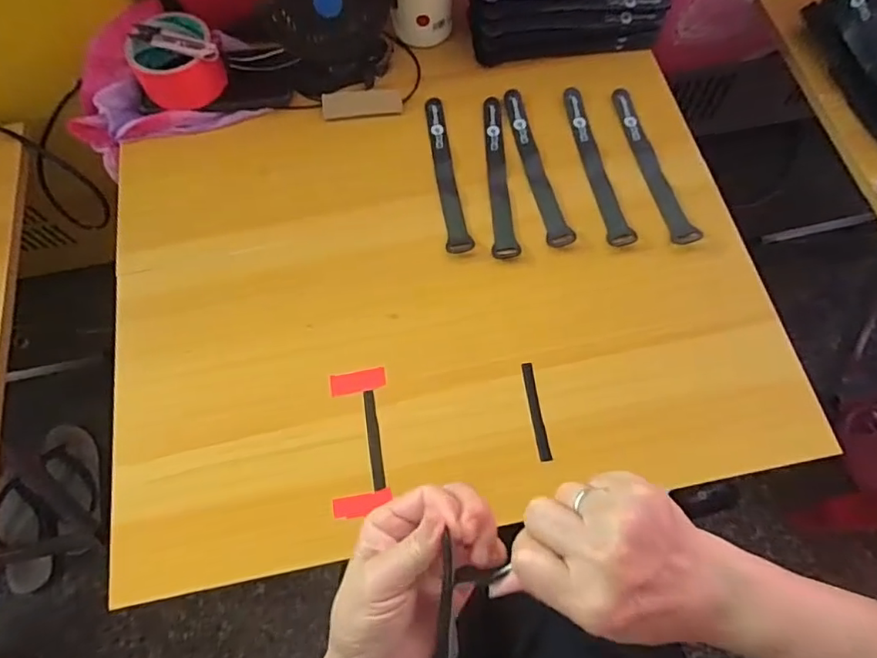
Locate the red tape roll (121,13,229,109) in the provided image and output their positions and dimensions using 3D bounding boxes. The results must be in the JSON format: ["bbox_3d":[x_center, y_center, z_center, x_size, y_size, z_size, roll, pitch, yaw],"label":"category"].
[{"bbox_3d":[-0.274,-0.279,0.569,0.088,0.055,0.079,-23,69,-6],"label":"red tape roll"}]

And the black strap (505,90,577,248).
[{"bbox_3d":[0.096,-0.165,0.547,0.025,0.008,0.190,-14,68,-2],"label":"black strap"}]

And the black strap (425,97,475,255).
[{"bbox_3d":[0.009,-0.161,0.552,0.024,0.004,0.190,-8,68,0],"label":"black strap"}]

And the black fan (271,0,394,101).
[{"bbox_3d":[-0.106,-0.316,0.550,0.122,0.127,0.070,-13,68,-2],"label":"black fan"}]

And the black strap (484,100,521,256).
[{"bbox_3d":[0.062,-0.156,0.546,0.025,0.004,0.191,-2,68,2],"label":"black strap"}]

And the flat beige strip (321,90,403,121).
[{"bbox_3d":[-0.082,-0.243,0.583,0.085,0.007,0.030,-4,68,1],"label":"flat beige strip"}]

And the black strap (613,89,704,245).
[{"bbox_3d":[0.213,-0.165,0.541,0.023,0.011,0.190,-12,68,-2],"label":"black strap"}]

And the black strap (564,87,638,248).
[{"bbox_3d":[0.159,-0.166,0.546,0.025,0.007,0.193,-9,68,0],"label":"black strap"}]

